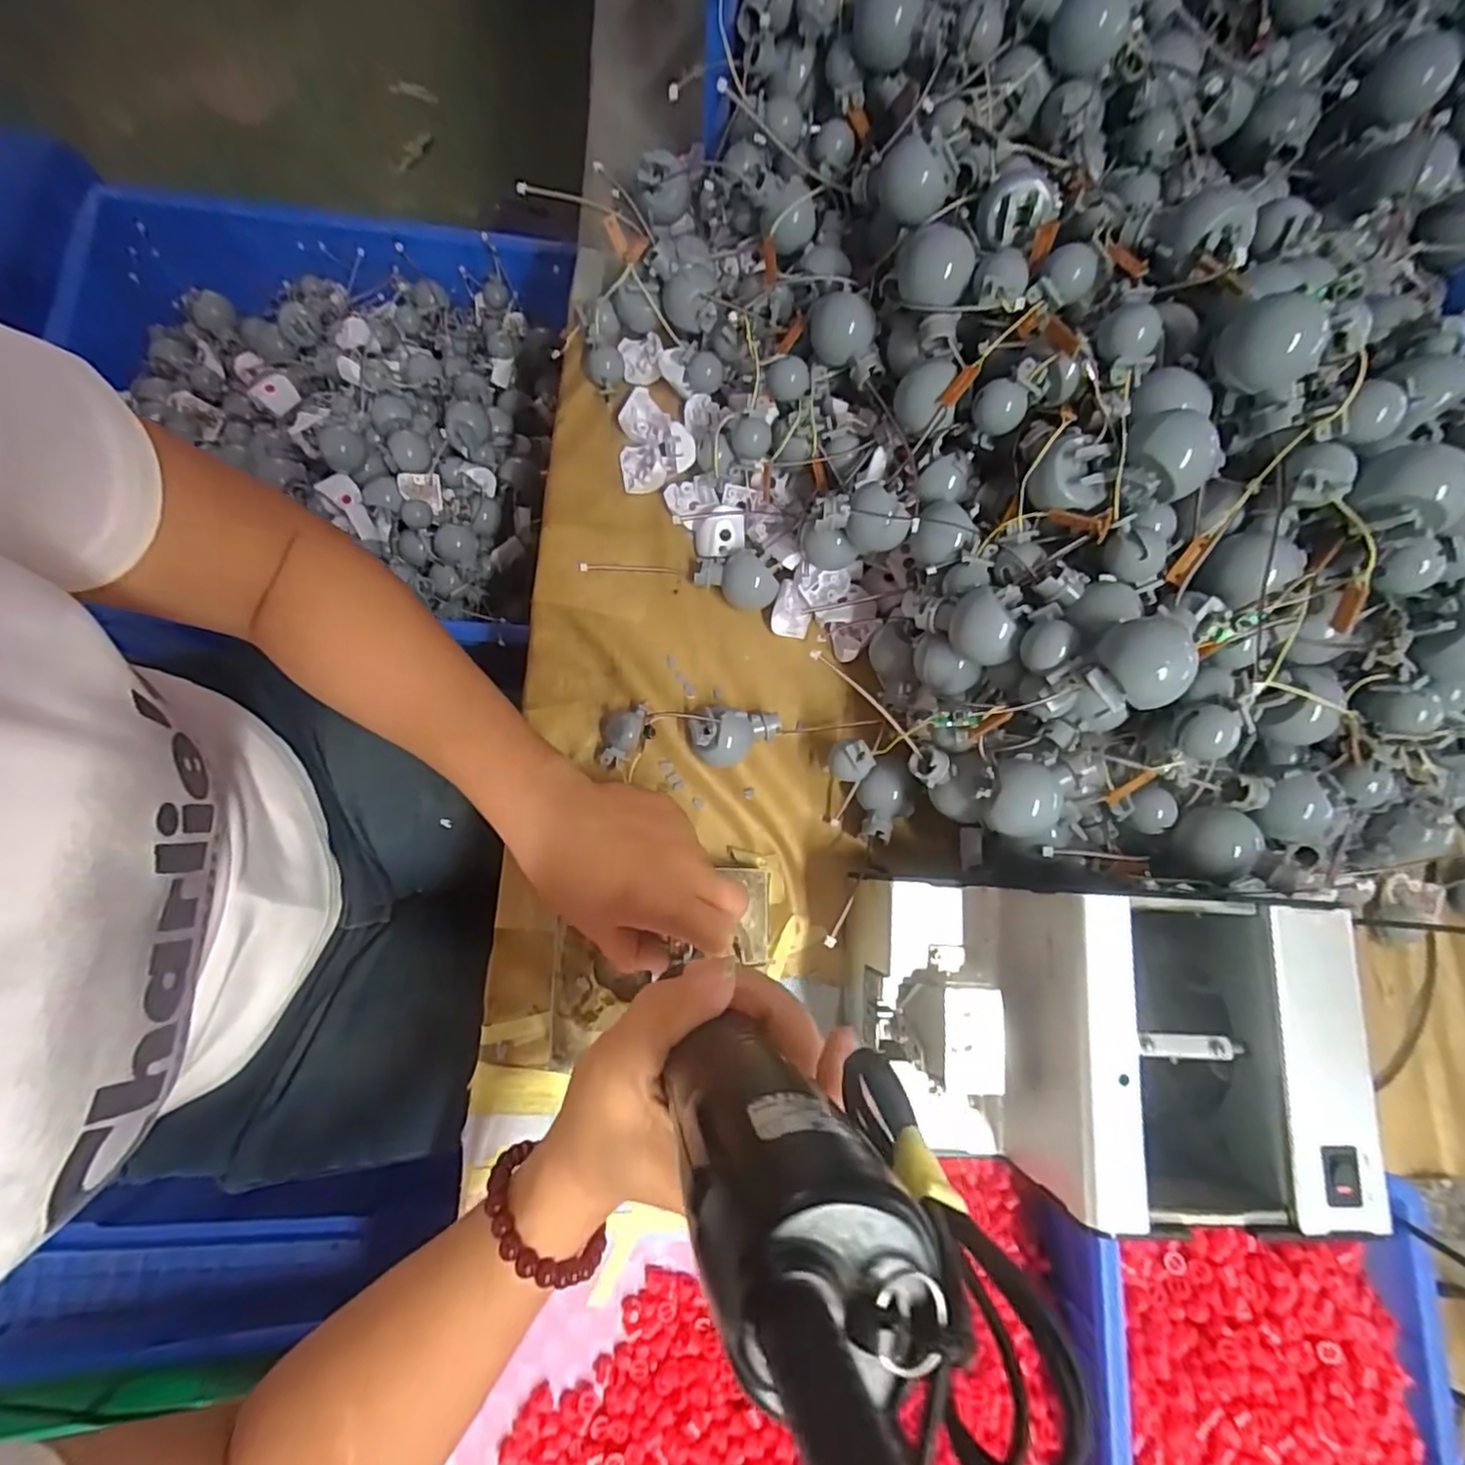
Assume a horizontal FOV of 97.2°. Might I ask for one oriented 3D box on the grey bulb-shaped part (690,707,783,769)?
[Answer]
[{"bbox_3d":[0.002,0.002,0.382,0.053,0.036,0.030,-10,80,-9],"label":"grey bulb-shaped part"}]

